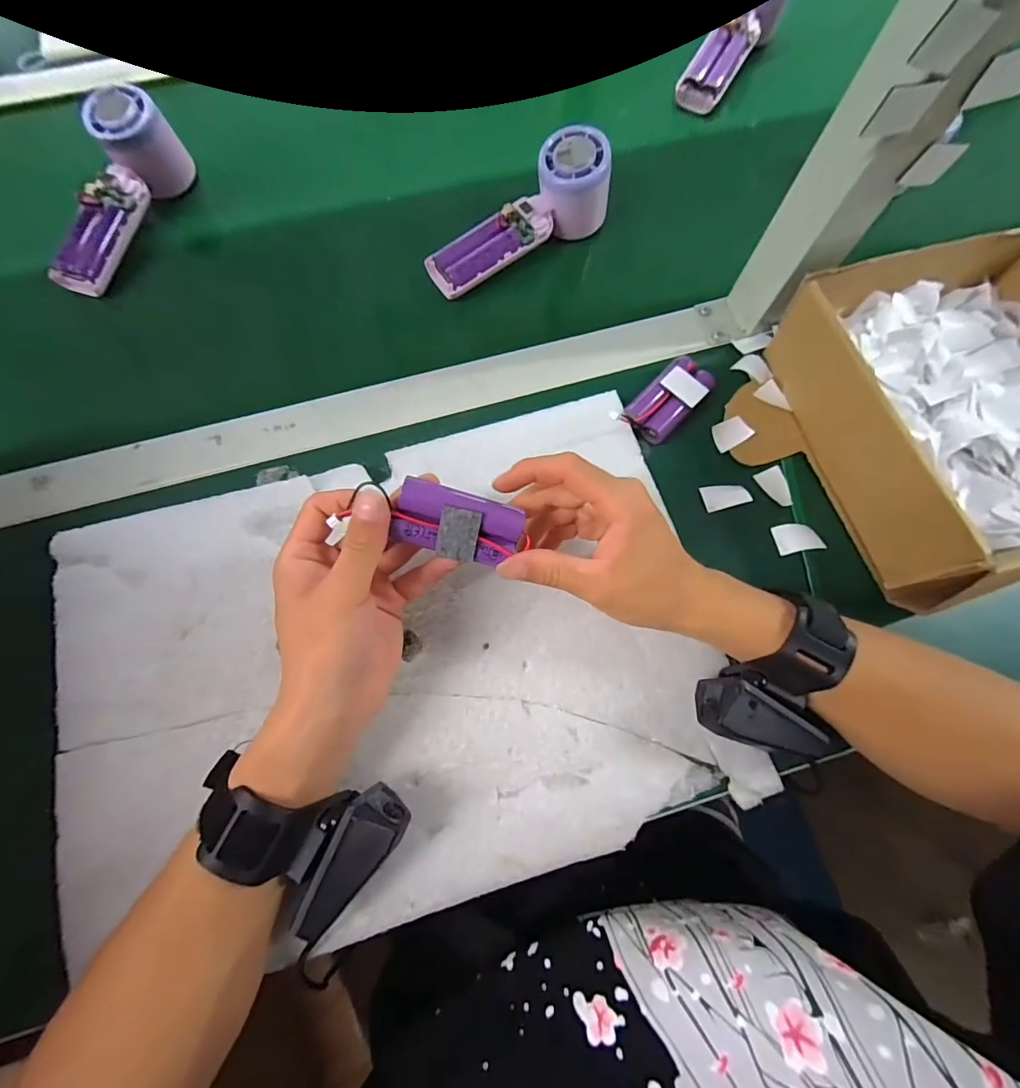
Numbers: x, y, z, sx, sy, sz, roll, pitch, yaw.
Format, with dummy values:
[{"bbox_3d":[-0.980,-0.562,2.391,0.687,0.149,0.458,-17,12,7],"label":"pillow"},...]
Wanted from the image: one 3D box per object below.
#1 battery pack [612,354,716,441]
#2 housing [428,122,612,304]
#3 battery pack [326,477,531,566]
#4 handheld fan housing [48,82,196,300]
[{"bbox_3d":[0.116,-0.105,0.343,0.076,0.018,0.038,-41,78,-10],"label":"battery pack"},{"bbox_3d":[0.005,-0.268,0.375,0.159,0.056,0.049,-32,76,-8],"label":"housing"},{"bbox_3d":[-0.025,-0.013,0.246,0.067,0.022,0.035,16,112,-7],"label":"battery pack"},{"bbox_3d":[-0.335,-0.293,0.384,0.055,0.054,0.161,12,75,4],"label":"handheld fan housing"}]

